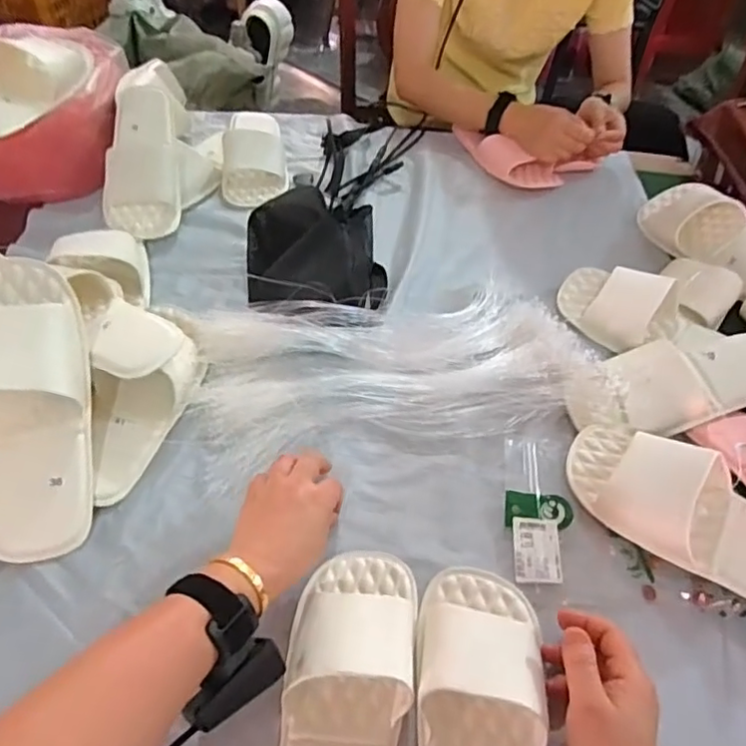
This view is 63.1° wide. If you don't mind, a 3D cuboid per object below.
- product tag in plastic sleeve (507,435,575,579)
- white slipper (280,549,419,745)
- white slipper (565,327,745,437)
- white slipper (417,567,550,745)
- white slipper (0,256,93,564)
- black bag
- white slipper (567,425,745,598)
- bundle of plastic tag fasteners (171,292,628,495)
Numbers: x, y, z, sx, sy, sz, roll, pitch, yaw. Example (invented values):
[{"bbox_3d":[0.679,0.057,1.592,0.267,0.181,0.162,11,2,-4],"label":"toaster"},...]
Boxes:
[{"bbox_3d":[0.155,0.123,0.572,0.057,0.007,0.147,5,50,-1],"label":"product tag in plastic sleeve"},{"bbox_3d":[-0.022,0.247,0.454,0.099,0.053,0.236,7,50,1],"label":"white slipper"},{"bbox_3d":[0.324,0.003,0.653,0.241,0.058,0.112,-11,52,-14],"label":"white slipper"},{"bbox_3d":[0.078,0.259,0.439,0.093,0.053,0.234,7,58,1],"label":"white slipper"},{"bbox_3d":[-0.311,0.028,0.538,0.102,0.060,0.267,-8,86,-11],"label":"white slipper"},{"bbox_3d":[-0.044,-0.246,0.834,0.187,0.061,0.465,12,50,5],"label":"black bag"},{"bbox_3d":[0.297,0.126,0.538,0.253,0.074,0.110,35,56,22],"label":"white slipper"},{"bbox_3d":[0.017,-0.008,0.660,0.431,0.044,0.210,-8,51,-11],"label":"bundle of plastic tag fasteners"}]

